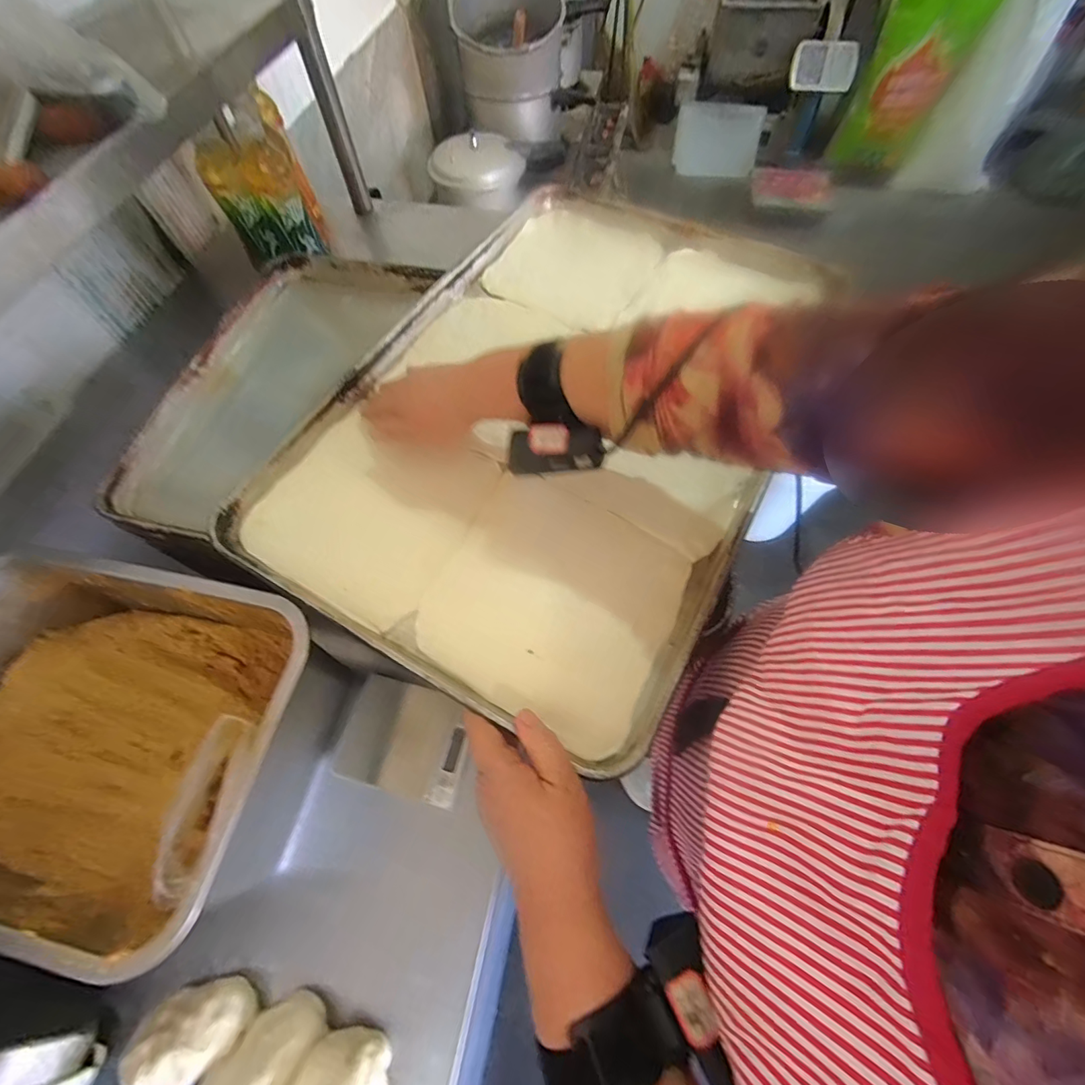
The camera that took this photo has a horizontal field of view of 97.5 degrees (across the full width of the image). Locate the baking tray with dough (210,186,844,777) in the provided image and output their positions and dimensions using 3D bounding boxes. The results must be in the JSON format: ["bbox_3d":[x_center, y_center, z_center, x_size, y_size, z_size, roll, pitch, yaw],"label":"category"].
[{"bbox_3d":[0.029,-0.153,0.481,0.394,0.031,0.604,25,67,14],"label":"baking tray with dough"}]

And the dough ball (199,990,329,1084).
[{"bbox_3d":[-0.221,0.416,0.379,0.058,0.033,0.097,37,70,19],"label":"dough ball"}]

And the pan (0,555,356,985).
[{"bbox_3d":[-0.382,0.170,0.429,0.349,0.175,0.253,9,64,7],"label":"pan"}]

